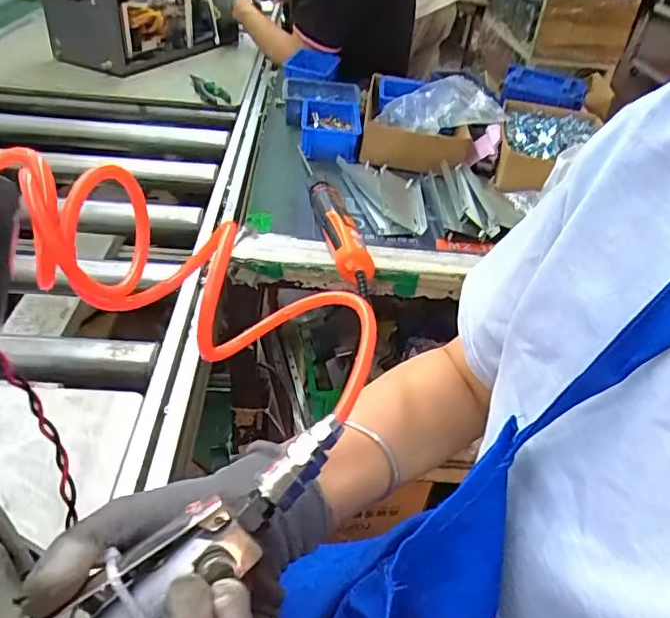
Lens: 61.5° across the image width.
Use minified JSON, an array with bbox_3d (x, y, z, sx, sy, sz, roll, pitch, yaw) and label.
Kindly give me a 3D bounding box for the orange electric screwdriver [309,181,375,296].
[{"bbox_3d":[0.003,-0.101,0.716,0.051,0.040,0.208,-5,40,-16],"label":"orange electric screwdriver"}]

